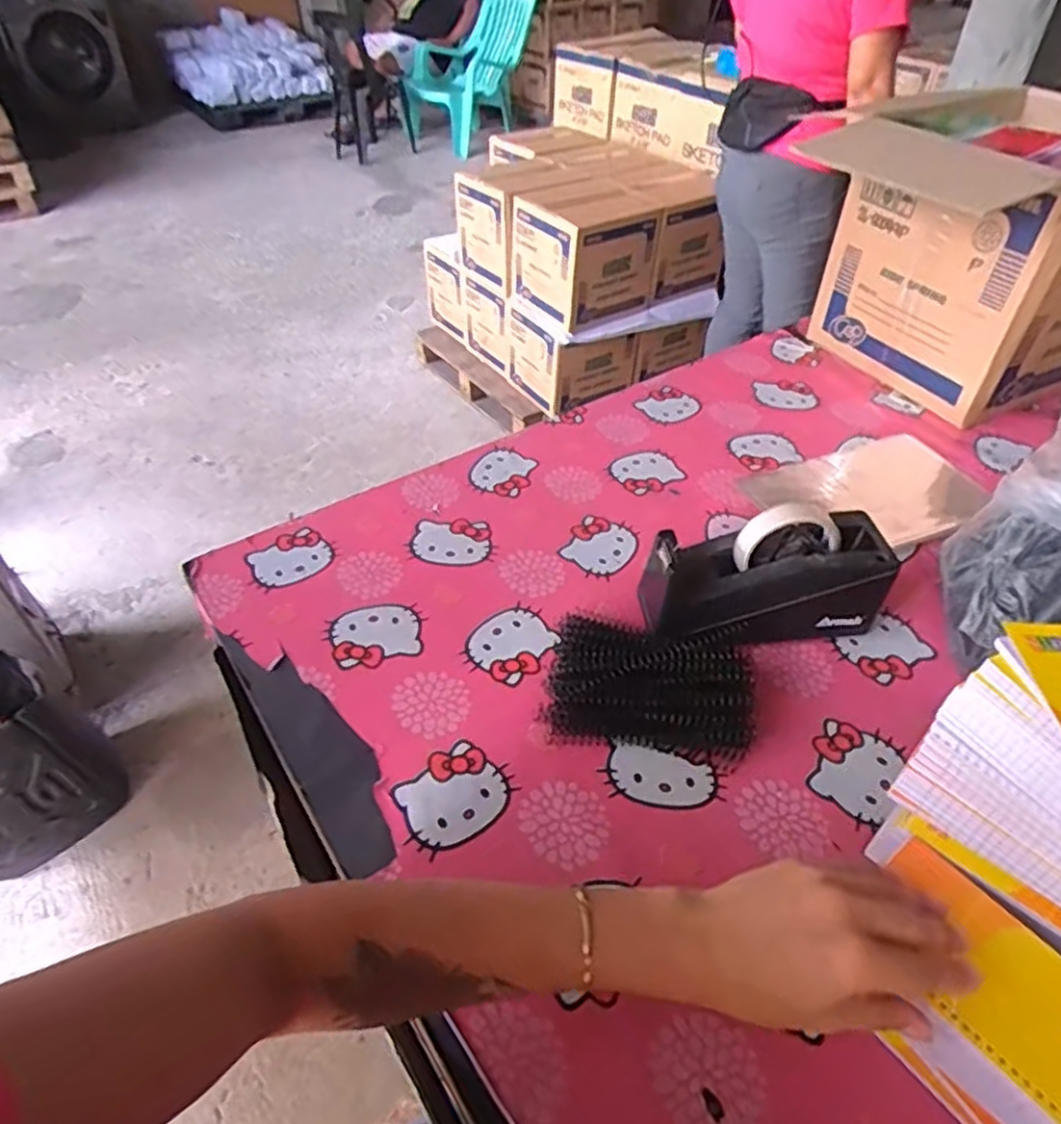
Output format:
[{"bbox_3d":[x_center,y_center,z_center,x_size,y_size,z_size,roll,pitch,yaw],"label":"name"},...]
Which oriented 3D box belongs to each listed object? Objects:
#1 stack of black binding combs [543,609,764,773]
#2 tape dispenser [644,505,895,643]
[{"bbox_3d":[0.098,0.100,0.589,0.162,0.057,0.110,11,45,11],"label":"stack of black binding combs"},{"bbox_3d":[0.204,0.018,0.632,0.202,0.116,0.081,-3,44,-3],"label":"tape dispenser"}]

